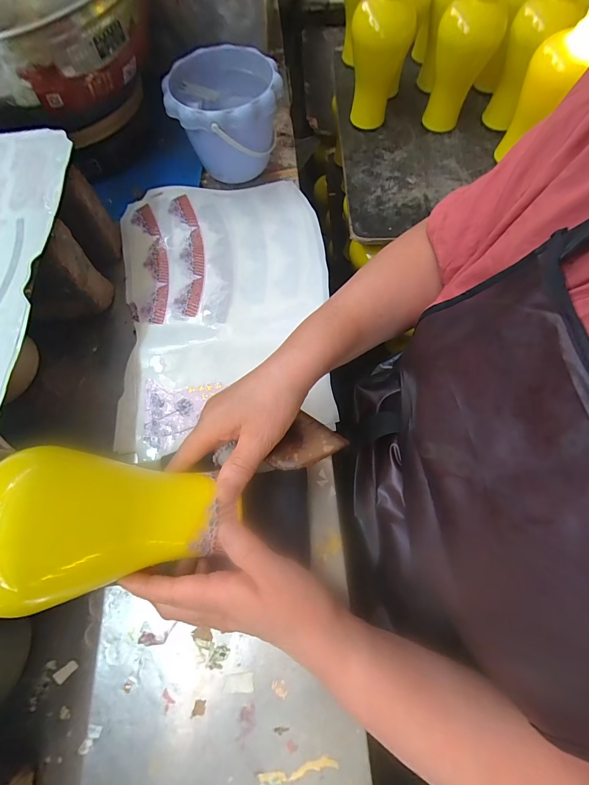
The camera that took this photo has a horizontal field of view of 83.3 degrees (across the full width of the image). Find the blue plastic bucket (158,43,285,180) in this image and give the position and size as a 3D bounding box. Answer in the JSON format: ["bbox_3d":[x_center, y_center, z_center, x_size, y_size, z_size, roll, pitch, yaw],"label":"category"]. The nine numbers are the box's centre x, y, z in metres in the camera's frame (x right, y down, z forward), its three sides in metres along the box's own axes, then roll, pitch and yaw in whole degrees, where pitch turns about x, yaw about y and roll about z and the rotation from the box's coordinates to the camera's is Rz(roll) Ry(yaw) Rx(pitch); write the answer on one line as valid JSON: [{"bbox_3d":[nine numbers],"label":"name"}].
[{"bbox_3d":[-0.093,-0.391,0.490,0.152,0.117,0.160,-1,71,3],"label":"blue plastic bucket"}]

